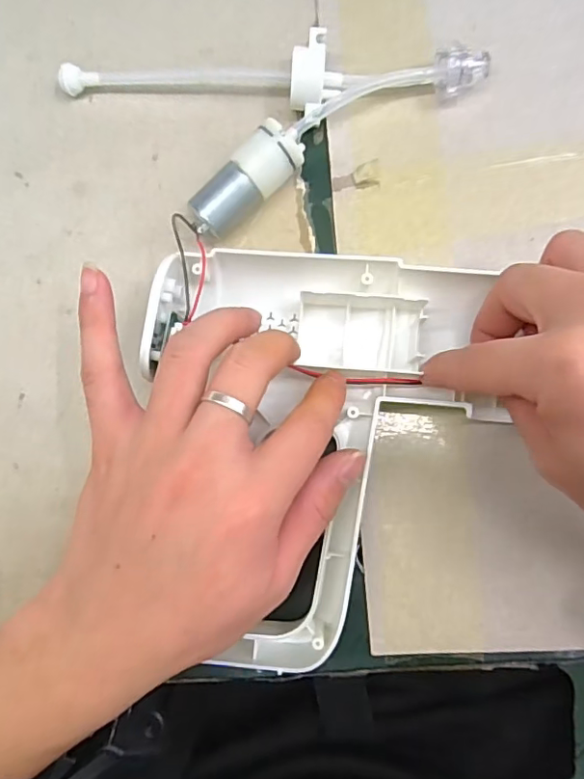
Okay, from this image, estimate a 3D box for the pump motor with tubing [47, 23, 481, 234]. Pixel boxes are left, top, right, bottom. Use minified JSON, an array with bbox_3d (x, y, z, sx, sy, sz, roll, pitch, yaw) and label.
[{"bbox_3d":[-0.012,-0.158,0.270,0.175,0.028,0.119,-32,84,1],"label":"pump motor with tubing"}]

